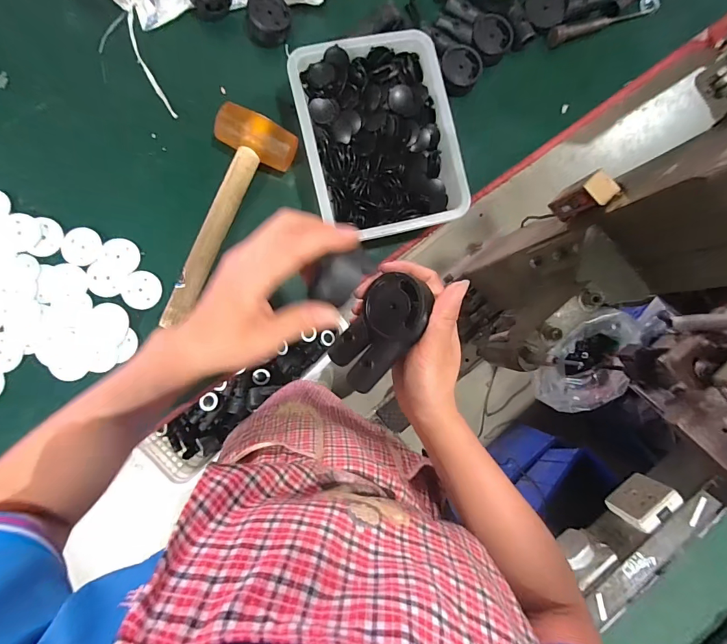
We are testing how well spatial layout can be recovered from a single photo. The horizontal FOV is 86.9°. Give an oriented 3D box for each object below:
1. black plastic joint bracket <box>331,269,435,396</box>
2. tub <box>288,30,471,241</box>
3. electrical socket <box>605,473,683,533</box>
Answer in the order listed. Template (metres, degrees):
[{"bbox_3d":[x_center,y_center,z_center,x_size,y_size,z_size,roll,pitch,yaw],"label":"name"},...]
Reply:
[{"bbox_3d":[0.017,0.009,0.325,0.053,0.030,0.098,45,109,24],"label":"black plastic joint bracket"},{"bbox_3d":[0.017,-0.224,0.487,0.180,0.063,0.238,-13,88,-8],"label":"tub"},{"bbox_3d":[0.484,0.315,0.669,0.023,0.096,0.086,44,82,-2],"label":"electrical socket"}]

